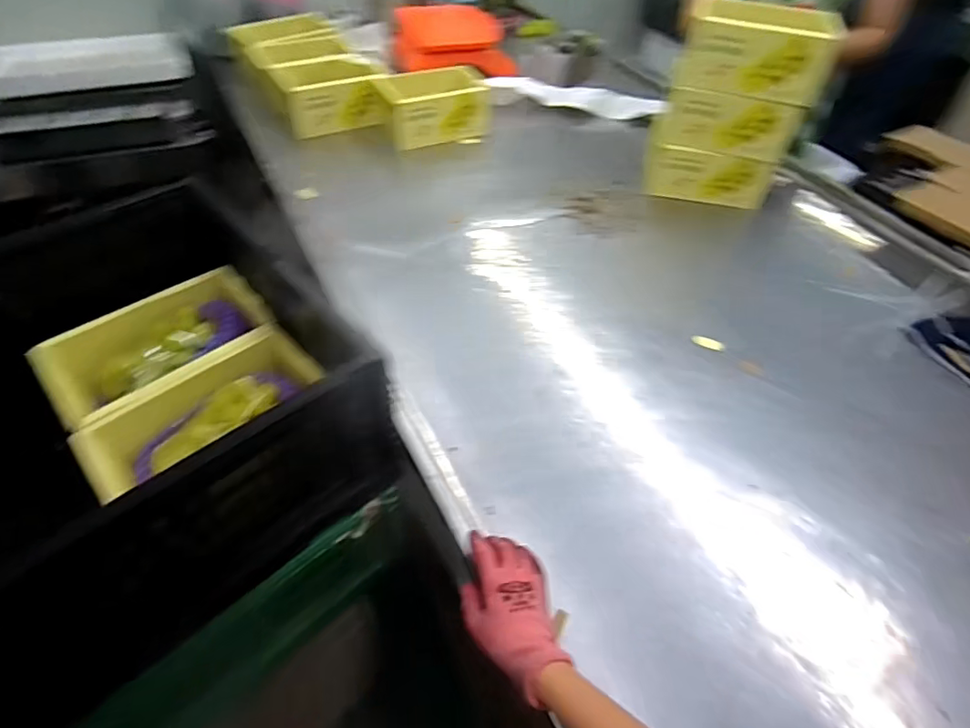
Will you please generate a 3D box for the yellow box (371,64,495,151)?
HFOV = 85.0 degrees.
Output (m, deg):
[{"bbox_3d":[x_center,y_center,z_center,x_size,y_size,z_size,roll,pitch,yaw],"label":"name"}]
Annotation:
[{"bbox_3d":[-0.106,-0.601,1.240,0.260,0.104,0.140,-17,52,-19],"label":"yellow box"}]

